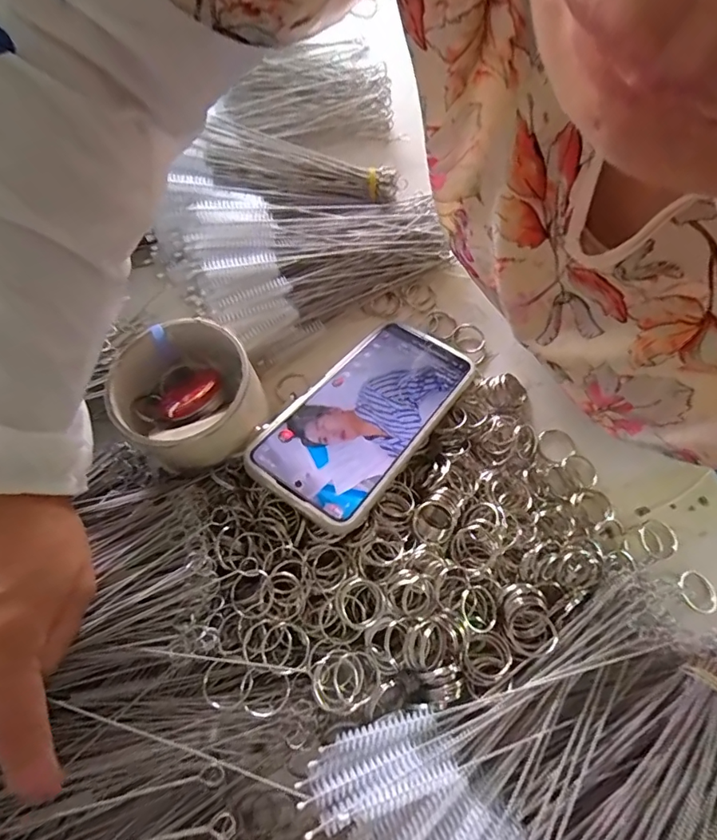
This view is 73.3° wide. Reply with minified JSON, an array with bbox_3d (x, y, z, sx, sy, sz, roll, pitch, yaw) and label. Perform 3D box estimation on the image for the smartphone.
[{"bbox_3d":[0.007,-0.008,0.315,0.082,0.005,0.170,29,55,16],"label":"smartphone"}]

